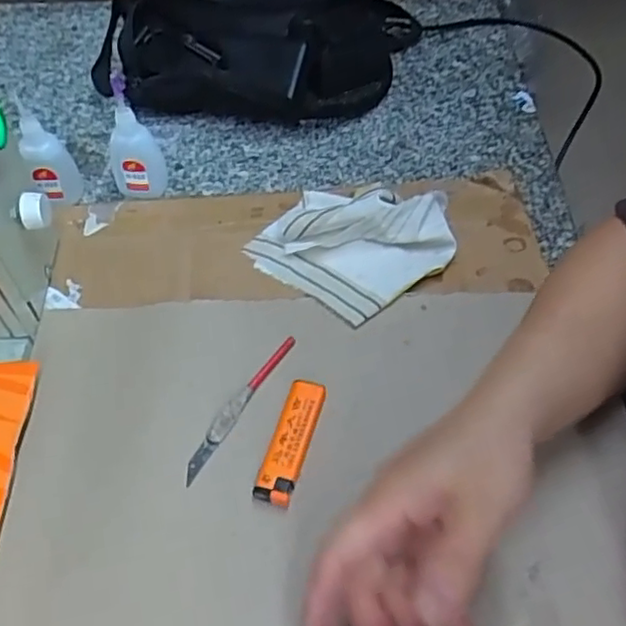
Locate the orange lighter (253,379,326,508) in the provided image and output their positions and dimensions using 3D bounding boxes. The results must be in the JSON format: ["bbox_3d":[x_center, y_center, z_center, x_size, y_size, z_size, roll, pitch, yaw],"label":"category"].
[{"bbox_3d":[-0.014,0.080,0.415,0.024,0.016,0.080,13,54,11],"label":"orange lighter"}]

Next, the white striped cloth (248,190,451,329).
[{"bbox_3d":[0.031,-0.062,0.509,0.134,0.042,0.119,32,60,23],"label":"white striped cloth"}]

